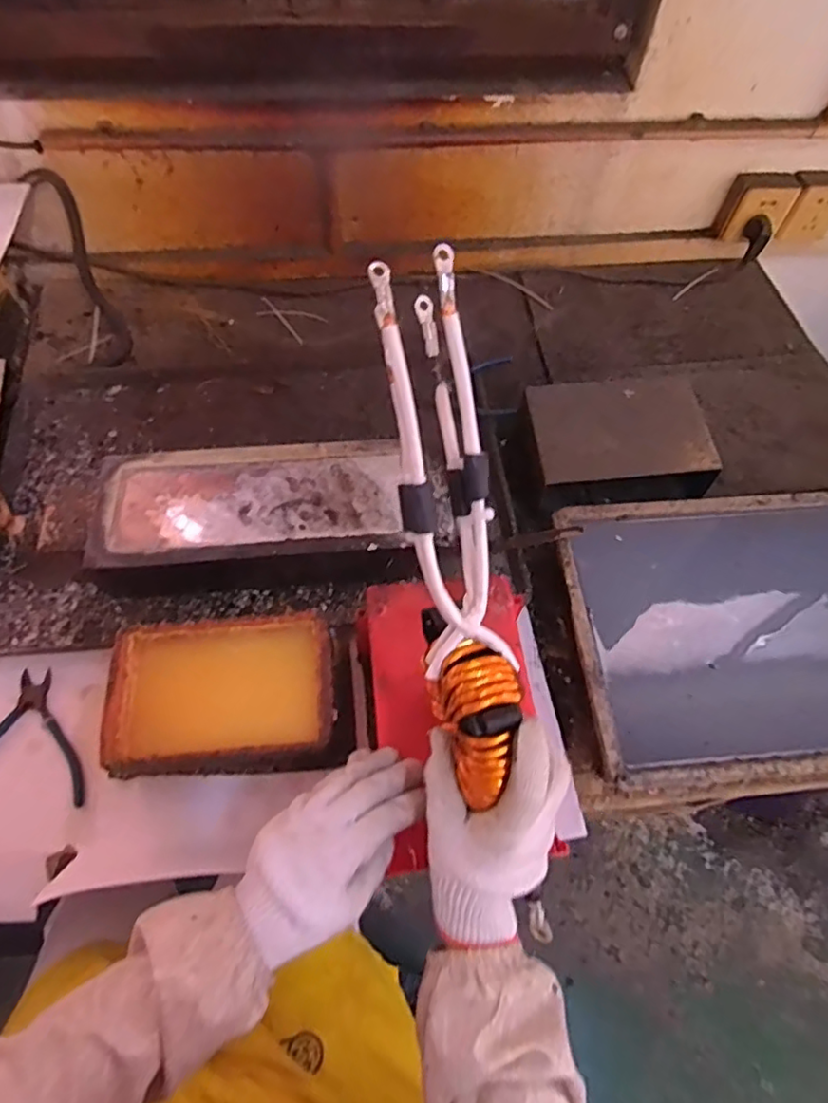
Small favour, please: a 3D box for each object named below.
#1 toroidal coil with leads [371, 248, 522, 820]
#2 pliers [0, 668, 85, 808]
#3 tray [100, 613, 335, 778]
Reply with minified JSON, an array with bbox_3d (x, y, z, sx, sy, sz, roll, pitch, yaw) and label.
[{"bbox_3d":[0.025,-0.007,0.378,0.054,0.050,0.324,-9,97,-7],"label":"toroidal coil with leads"},{"bbox_3d":[-0.376,0.180,0.590,0.126,0.008,0.130,-5,62,-5],"label":"pliers"},{"bbox_3d":[-0.181,0.137,0.589,0.208,0.064,0.138,-3,60,-4],"label":"tray"}]

